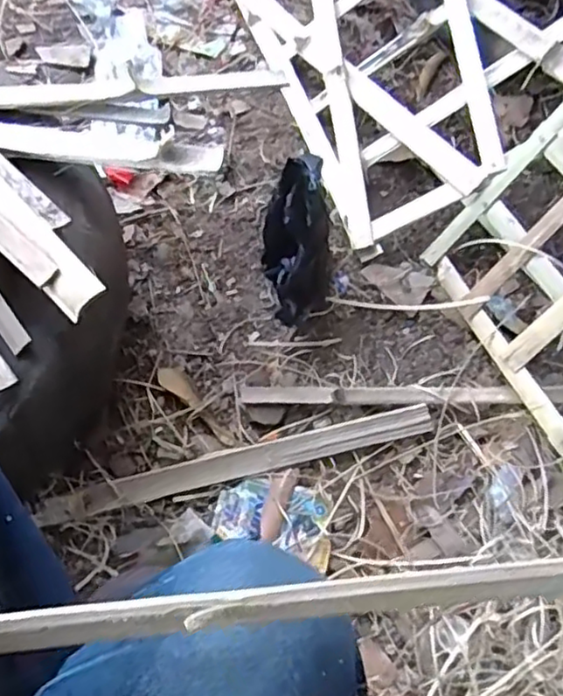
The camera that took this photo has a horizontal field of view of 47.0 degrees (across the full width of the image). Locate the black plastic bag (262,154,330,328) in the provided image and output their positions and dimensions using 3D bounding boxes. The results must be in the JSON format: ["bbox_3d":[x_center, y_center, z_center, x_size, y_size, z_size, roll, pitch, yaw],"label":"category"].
[{"bbox_3d":[0.017,-0.104,0.721,0.082,0.227,0.071,3,47,1],"label":"black plastic bag"}]

